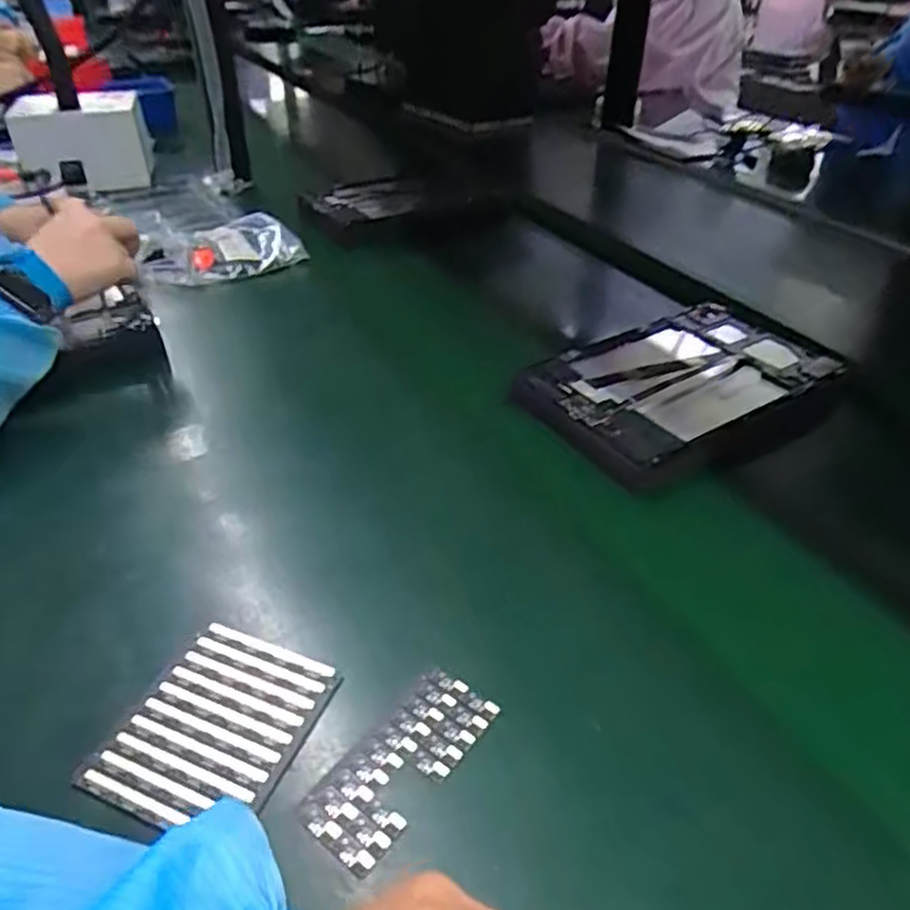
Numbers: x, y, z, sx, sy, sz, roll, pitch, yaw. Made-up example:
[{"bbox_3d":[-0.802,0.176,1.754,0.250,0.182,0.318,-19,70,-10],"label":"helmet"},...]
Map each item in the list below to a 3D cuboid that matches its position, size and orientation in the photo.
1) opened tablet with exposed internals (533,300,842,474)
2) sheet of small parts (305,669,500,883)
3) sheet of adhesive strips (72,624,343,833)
[{"bbox_3d":[0.192,-0.071,0.587,0.246,0.016,0.155,-22,43,-23],"label":"opened tablet with exposed internals"},{"bbox_3d":[-0.026,0.145,0.335,0.042,0.004,0.098,26,47,31],"label":"sheet of small parts"},{"bbox_3d":[-0.118,0.134,0.349,0.086,0.004,0.097,13,41,19],"label":"sheet of adhesive strips"}]

